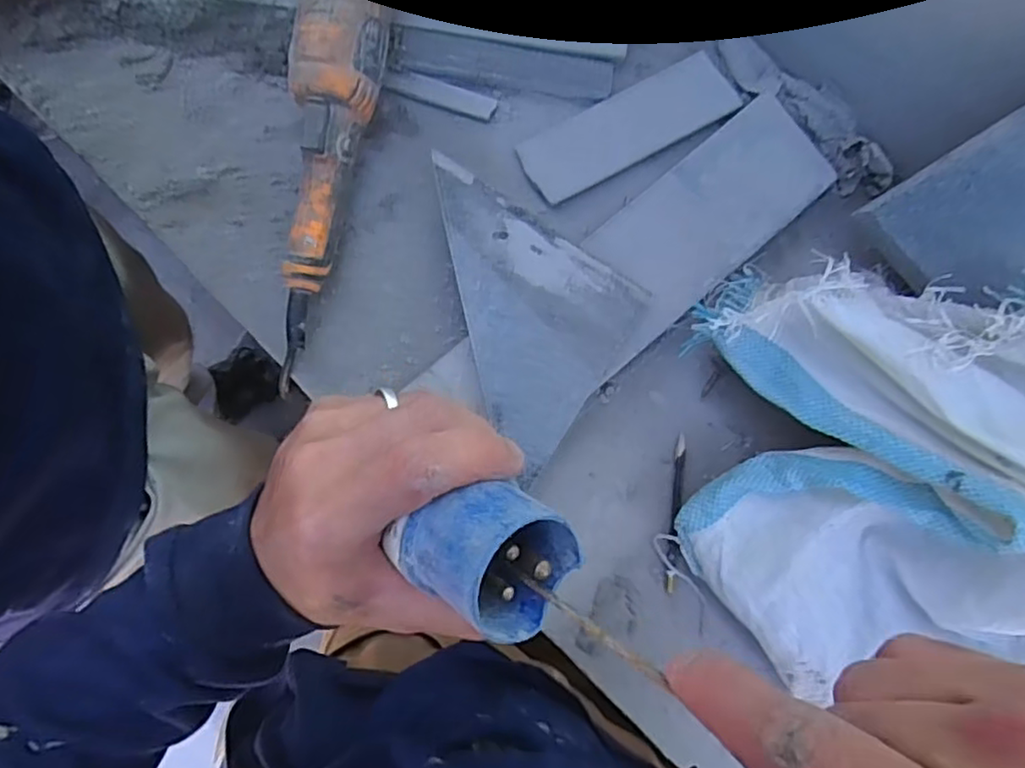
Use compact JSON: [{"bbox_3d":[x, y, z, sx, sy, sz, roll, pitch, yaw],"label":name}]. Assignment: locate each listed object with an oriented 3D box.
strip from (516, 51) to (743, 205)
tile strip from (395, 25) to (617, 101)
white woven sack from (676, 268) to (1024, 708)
[{"bbox_3d":[0.097,-0.208,0.531,0.185,0.015,0.057,-30,88,-9],"label":"strip"},{"bbox_3d":[-0.003,-0.251,0.515,0.167,0.009,0.030,7,83,-6],"label":"tile strip"},{"bbox_3d":[0.301,0.066,0.430,0.314,0.172,0.290,0,84,-7],"label":"white woven sack"}]

